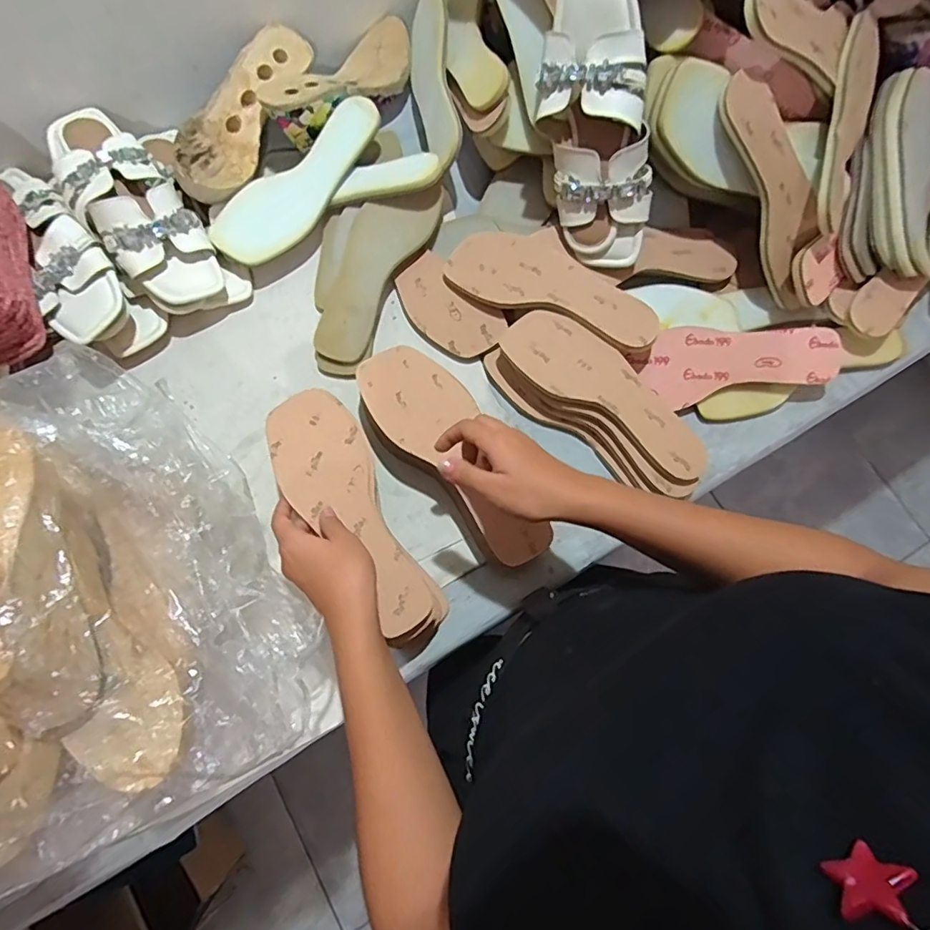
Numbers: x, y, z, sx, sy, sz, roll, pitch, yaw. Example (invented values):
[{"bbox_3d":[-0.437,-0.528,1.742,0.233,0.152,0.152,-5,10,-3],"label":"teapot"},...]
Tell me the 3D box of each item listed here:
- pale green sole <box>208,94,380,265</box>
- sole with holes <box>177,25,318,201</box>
[{"bbox_3d":[-0.172,-0.326,0.615,0.206,0.020,0.081,-41,93,0],"label":"pale green sole"},{"bbox_3d":[-0.257,-0.396,0.608,0.081,0.042,0.232,21,76,4],"label":"sole with holes"}]

